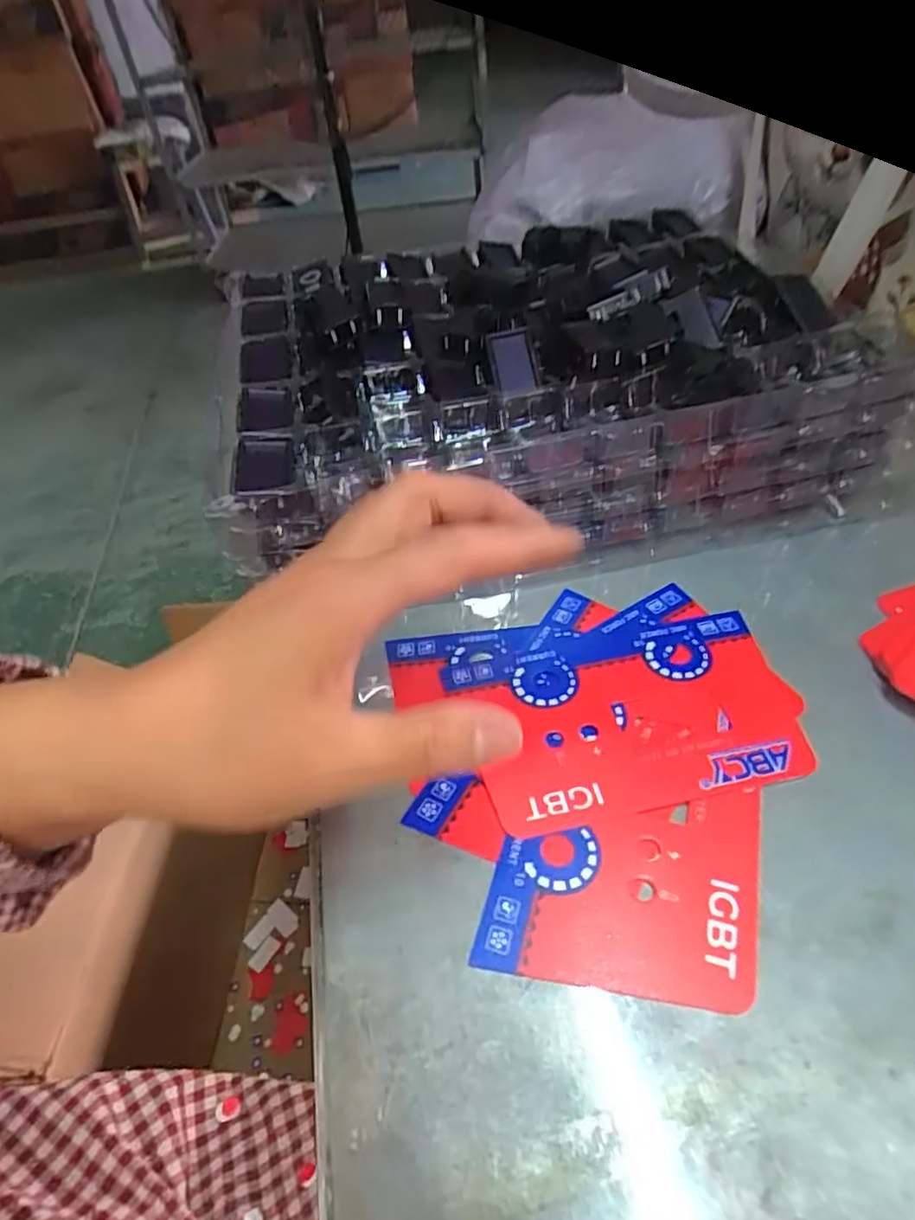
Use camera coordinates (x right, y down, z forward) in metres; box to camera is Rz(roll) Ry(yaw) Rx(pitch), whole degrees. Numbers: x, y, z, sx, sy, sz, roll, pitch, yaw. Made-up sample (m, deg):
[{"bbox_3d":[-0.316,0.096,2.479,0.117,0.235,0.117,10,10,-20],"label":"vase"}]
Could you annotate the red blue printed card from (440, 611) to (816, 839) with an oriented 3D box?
[{"bbox_3d":[0.071,0.043,0.276,0.133,0.005,0.088,-11,46,-4],"label":"red blue printed card"}]

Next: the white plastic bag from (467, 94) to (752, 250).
[{"bbox_3d":[0.106,-0.330,0.493,0.203,0.084,0.099,9,48,15],"label":"white plastic bag"}]

